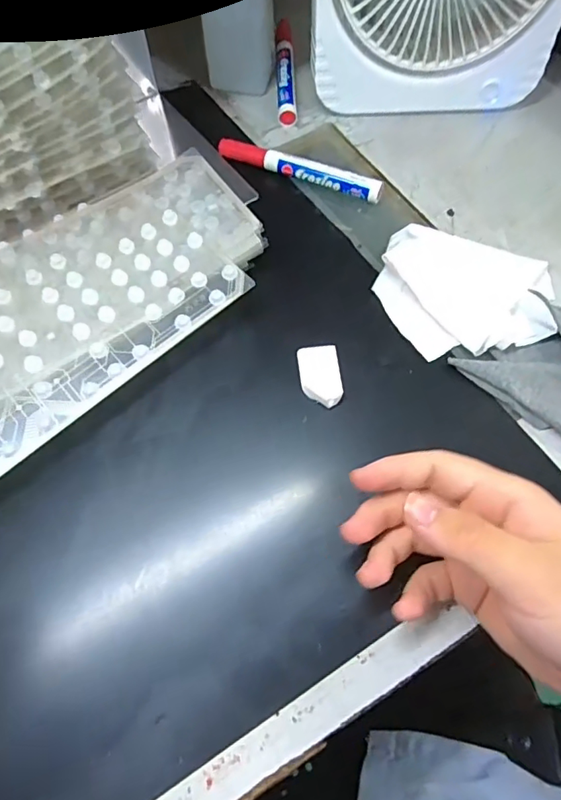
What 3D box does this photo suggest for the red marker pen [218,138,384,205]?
[{"bbox_3d":[0.014,-0.188,0.412,0.140,0.021,0.016,24,70,8],"label":"red marker pen"}]

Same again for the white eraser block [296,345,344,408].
[{"bbox_3d":[0.026,-0.016,0.332,0.026,0.007,0.042,-8,69,-5],"label":"white eraser block"}]

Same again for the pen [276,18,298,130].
[{"bbox_3d":[0.005,-0.308,0.469,0.017,0.017,0.134,-2,64,1],"label":"pen"}]

